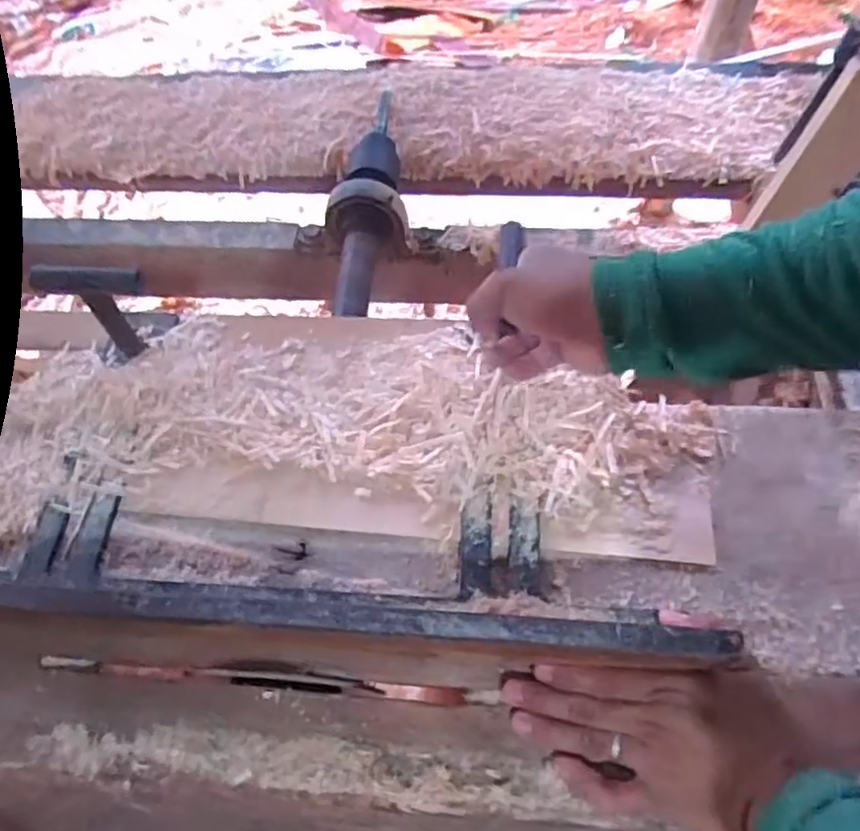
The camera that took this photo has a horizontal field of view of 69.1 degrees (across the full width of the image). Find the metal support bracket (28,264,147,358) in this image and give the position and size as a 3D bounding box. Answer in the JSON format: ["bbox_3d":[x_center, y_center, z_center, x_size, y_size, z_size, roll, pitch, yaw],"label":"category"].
[{"bbox_3d":[-0.276,-0.086,0.532,0.085,0.109,0.020,1,63,4],"label":"metal support bracket"}]

